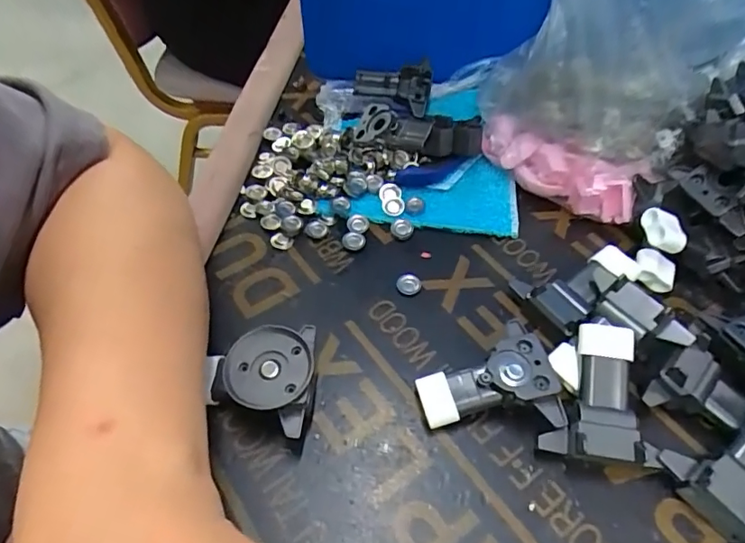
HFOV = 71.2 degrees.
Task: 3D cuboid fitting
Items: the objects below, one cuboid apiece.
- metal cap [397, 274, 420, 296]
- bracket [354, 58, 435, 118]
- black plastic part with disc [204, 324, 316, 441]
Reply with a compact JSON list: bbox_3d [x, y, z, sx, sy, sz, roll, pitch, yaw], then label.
[{"bbox_3d":[0.022,0.007,0.311,0.014,0.004,0.012,13,53,9],"label":"metal cap"},{"bbox_3d":[0.014,-0.139,0.393,0.058,0.024,0.040,12,53,8],"label":"bracket"},{"bbox_3d":[-0.054,0.055,0.259,0.048,0.029,0.047,3,53,1],"label":"black plastic part with disc"}]

